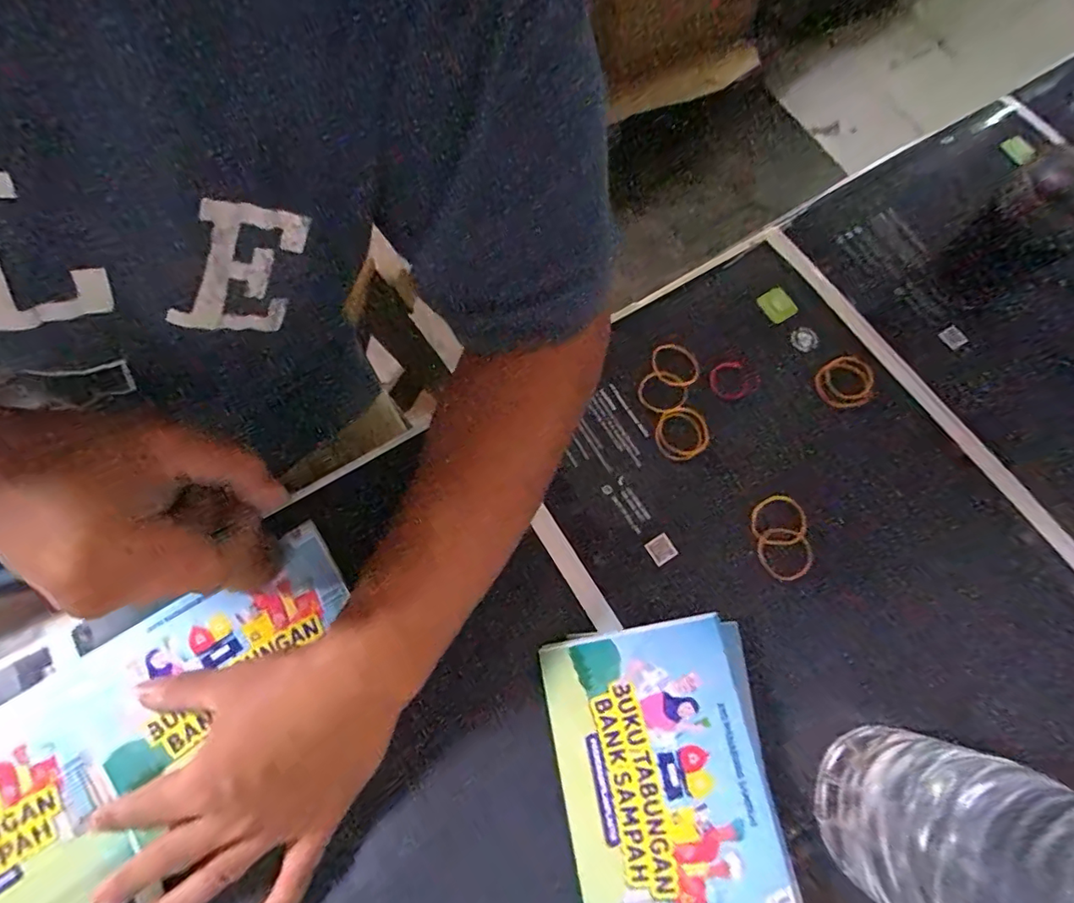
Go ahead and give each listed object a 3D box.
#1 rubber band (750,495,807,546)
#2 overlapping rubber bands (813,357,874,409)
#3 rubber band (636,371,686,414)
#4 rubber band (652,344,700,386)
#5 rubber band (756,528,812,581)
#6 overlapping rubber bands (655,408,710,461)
[{"bbox_3d":[0.158,0.045,0.341,0.035,0.006,0.033,-1,82,5],"label":"rubber band"},{"bbox_3d":[0.220,-0.053,0.371,0.035,0.010,0.042,20,73,5],"label":"overlapping rubber bands"},{"bbox_3d":[0.089,-0.043,0.369,0.034,0.004,0.033,0,72,-1],"label":"rubber band"},{"bbox_3d":[0.101,-0.064,0.377,0.037,0.007,0.031,34,74,9],"label":"rubber band"},{"bbox_3d":[0.160,0.066,0.337,0.032,0.007,0.033,-1,77,6],"label":"rubber band"},{"bbox_3d":[0.100,-0.013,0.358,0.035,0.008,0.036,0,72,-1],"label":"overlapping rubber bands"}]

